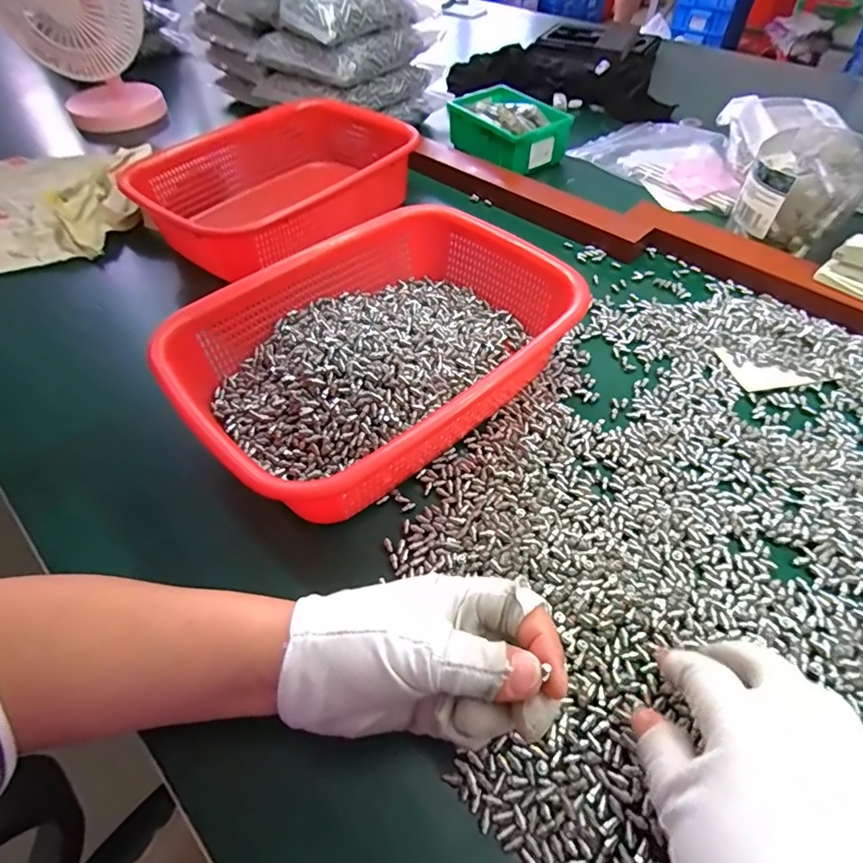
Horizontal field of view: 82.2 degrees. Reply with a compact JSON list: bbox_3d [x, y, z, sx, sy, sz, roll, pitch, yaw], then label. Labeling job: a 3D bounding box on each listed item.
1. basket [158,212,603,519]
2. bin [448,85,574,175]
[{"bbox_3d":[-0.034,-0.063,0.380,0.274,0.078,0.203,-38,59,-24],"label":"basket"},{"bbox_3d":[0.105,-0.402,0.659,0.110,0.059,0.151,-26,55,-17],"label":"bin"}]

